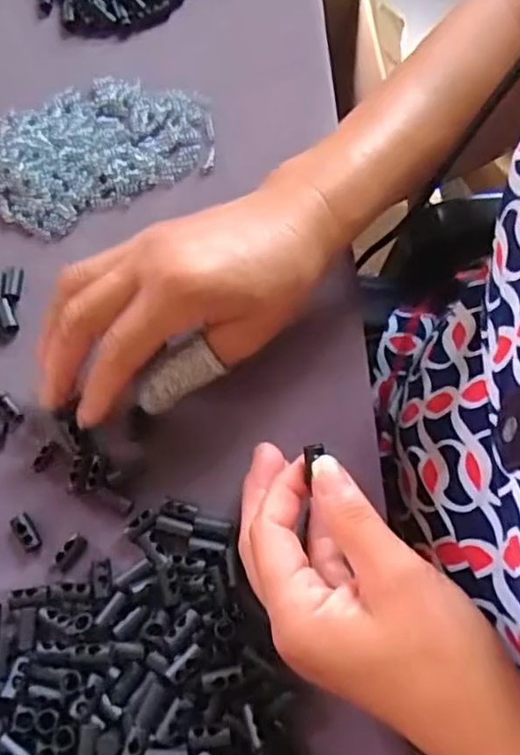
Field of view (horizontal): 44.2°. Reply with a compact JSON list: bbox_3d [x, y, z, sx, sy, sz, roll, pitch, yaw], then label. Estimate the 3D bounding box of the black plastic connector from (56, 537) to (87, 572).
[{"bbox_3d":[-0.092,0.084,0.308,0.009,0.007,0.017,35,72,11],"label":"black plastic connector"}]

